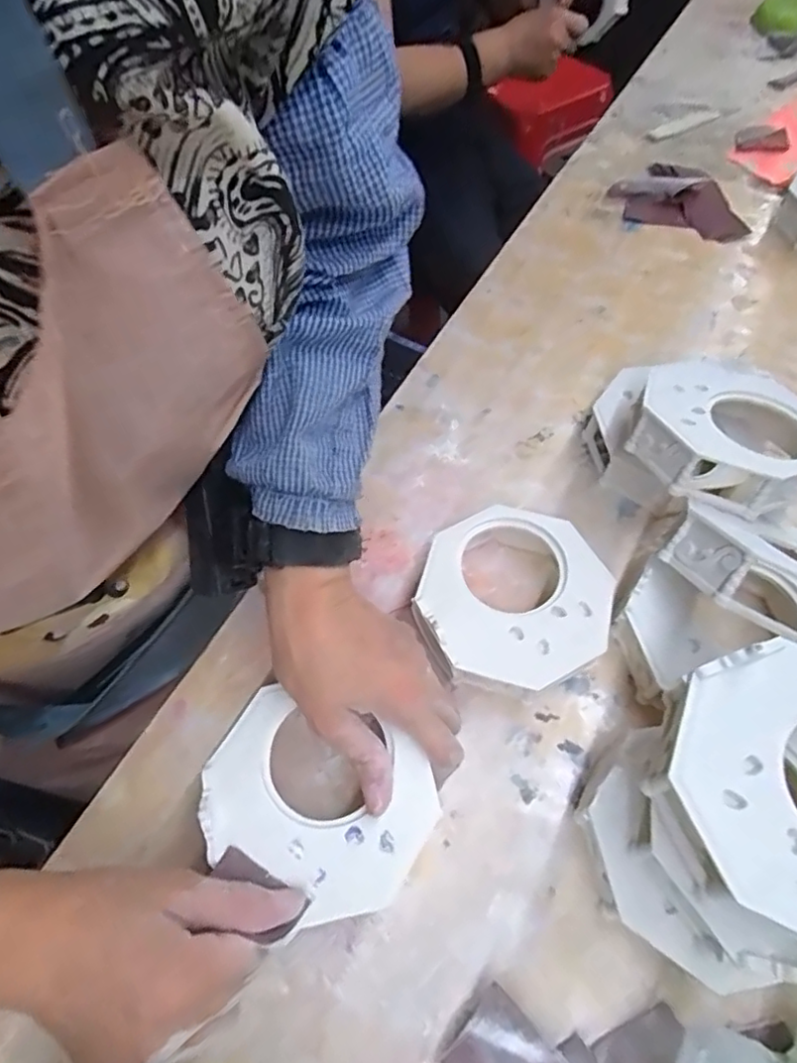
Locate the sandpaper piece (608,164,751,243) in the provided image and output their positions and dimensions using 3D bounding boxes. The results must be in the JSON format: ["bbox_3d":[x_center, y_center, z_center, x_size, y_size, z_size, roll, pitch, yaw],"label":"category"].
[{"bbox_3d":[0.295,-0.346,0.630,0.136,0.024,0.099,22,62,13],"label":"sandpaper piece"}]

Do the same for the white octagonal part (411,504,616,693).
[{"bbox_3d":[0.073,0.044,0.387,0.115,0.041,0.116,15,61,9],"label":"white octagonal part"}]

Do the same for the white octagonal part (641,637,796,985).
[{"bbox_3d":[0.173,0.114,0.265,0.123,0.044,0.121,-33,63,-18],"label":"white octagonal part"}]

